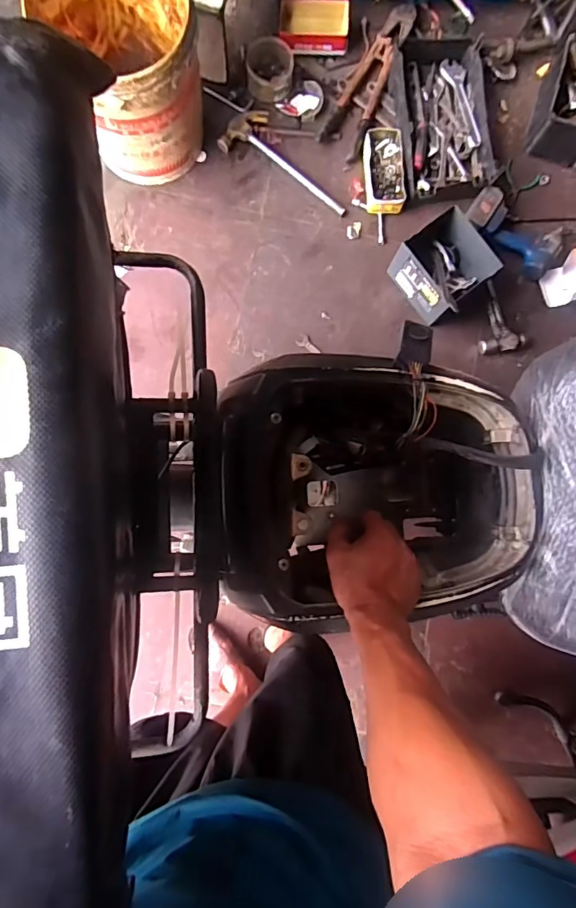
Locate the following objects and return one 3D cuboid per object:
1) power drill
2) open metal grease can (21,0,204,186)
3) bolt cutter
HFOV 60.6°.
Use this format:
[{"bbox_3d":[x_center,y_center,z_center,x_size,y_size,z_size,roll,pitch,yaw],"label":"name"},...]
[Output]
[{"bbox_3d":[0.559,-0.552,1.225,0.241,0.070,0.138,28,86,0],"label":"power drill"},{"bbox_3d":[-0.344,-0.830,1.096,0.299,0.346,0.318,-17,87,-3],"label":"open metal grease can"},{"bbox_3d":[0.201,-0.959,1.263,0.113,0.038,0.433,23,86,0],"label":"bolt cutter"}]

